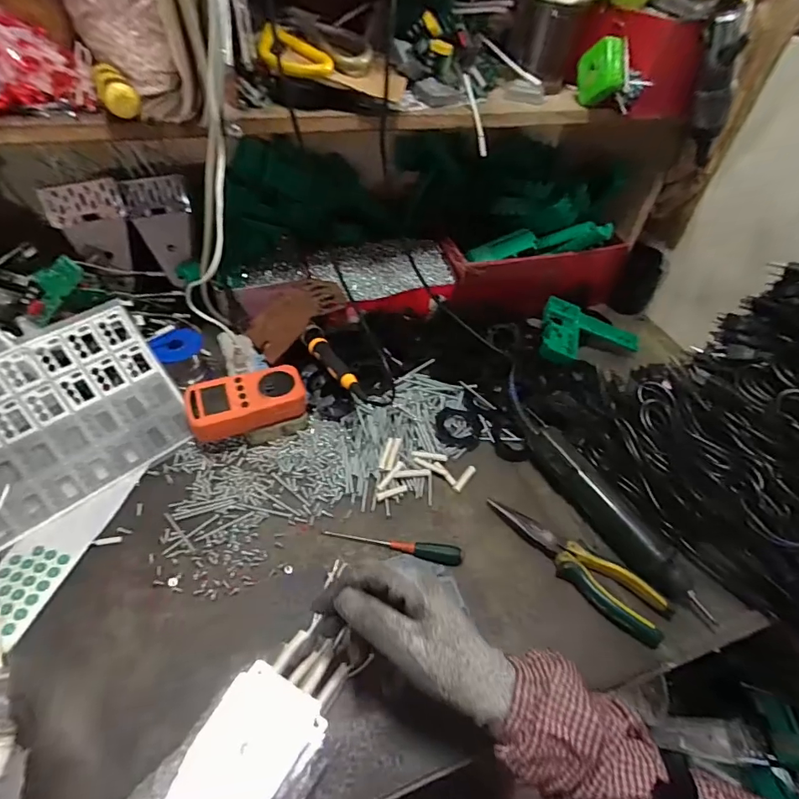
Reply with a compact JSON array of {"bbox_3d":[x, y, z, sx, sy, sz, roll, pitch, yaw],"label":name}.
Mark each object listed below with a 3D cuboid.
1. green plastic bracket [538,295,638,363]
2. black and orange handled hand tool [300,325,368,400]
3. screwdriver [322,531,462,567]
[{"bbox_3d":[0.287,-0.088,0.702,0.149,0.033,0.117,16,51,8],"label":"green plastic bracket"},{"bbox_3d":[-0.077,-0.043,0.551,0.026,0.021,0.157,-21,43,-21],"label":"black and orange handled hand tool"},{"bbox_3d":[-0.006,0.148,0.487,0.145,0.019,0.018,13,50,5],"label":"screwdriver"}]

